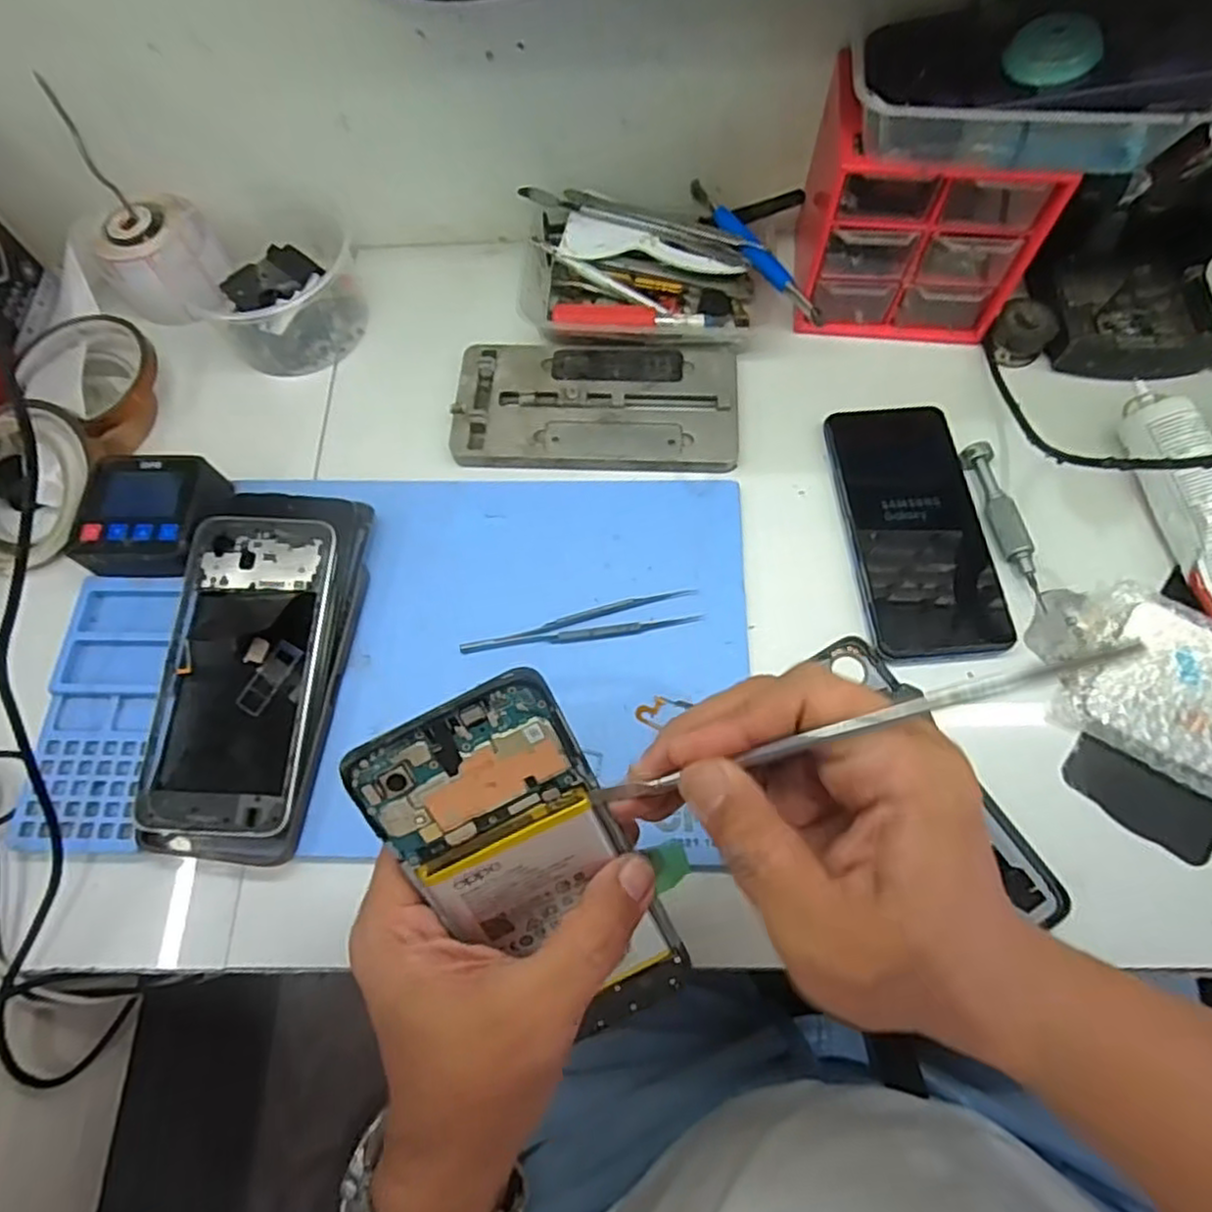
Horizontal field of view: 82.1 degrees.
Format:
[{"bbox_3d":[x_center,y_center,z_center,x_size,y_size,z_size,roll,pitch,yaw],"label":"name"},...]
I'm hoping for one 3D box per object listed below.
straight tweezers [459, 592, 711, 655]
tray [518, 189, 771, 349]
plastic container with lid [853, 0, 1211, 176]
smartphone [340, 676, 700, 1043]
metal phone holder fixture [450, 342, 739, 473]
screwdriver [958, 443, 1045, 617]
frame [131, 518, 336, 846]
[{"bbox_3d":[-0.014,0.012,0.387,0.131,0.008,0.020,-11,68,-2],"label":"straight tweezers"},{"bbox_3d":[0.022,-0.220,0.463,0.150,0.042,0.095,5,68,4],"label":"tray"},{"bbox_3d":[0.216,-0.273,0.354,0.166,0.048,0.112,10,69,6],"label":"plastic container with lid"},{"bbox_3d":[-0.025,0.099,0.252,0.069,0.005,0.156,-26,112,-5],"label":"smartphone"},{"bbox_3d":[-0.006,-0.129,0.445,0.177,0.011,0.094,1,68,3],"label":"metal phone holder fixture"},{"bbox_3d":[0.231,-0.049,0.403,0.015,0.012,0.101,-12,68,-3],"label":"screwdriver"},{"bbox_3d":[-0.191,0.032,0.364,0.078,0.009,0.165,1,73,3],"label":"frame"}]

